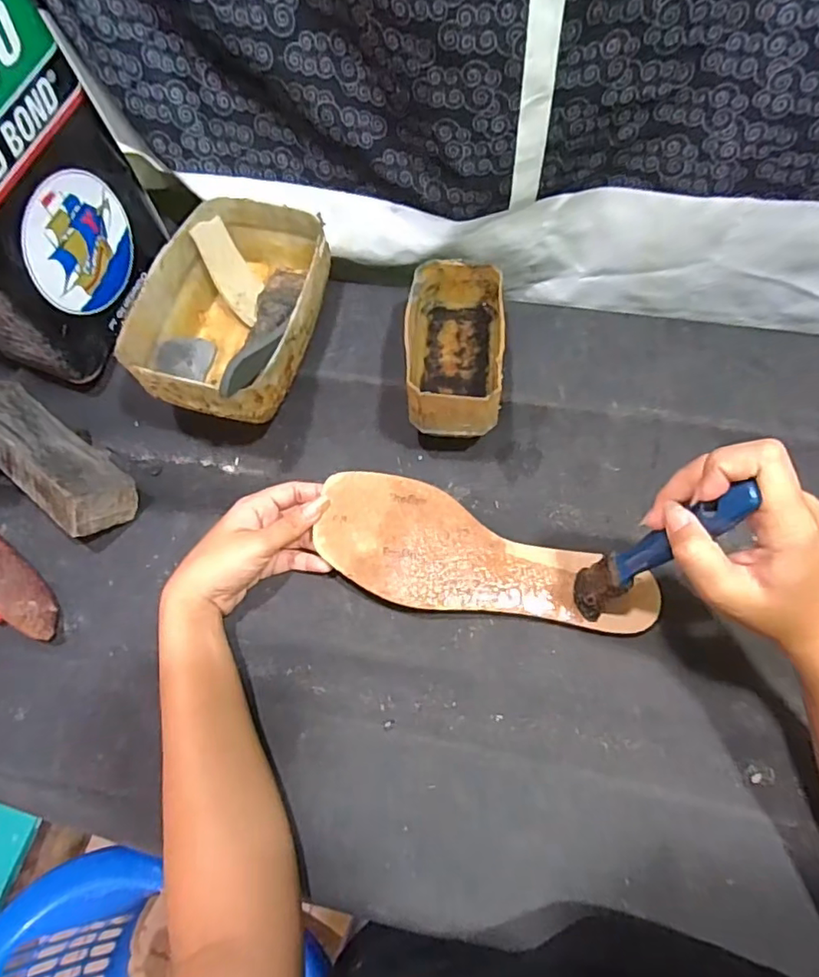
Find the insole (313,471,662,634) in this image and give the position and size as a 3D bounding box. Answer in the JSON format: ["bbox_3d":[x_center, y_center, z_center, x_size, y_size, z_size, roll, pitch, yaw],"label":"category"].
[{"bbox_3d":[0.052,0.052,0.399,0.235,0.008,0.082,17,71,5],"label":"insole"}]

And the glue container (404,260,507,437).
[{"bbox_3d":[0.036,-0.107,0.450,0.071,0.062,0.128,3,67,5],"label":"glue container"}]

